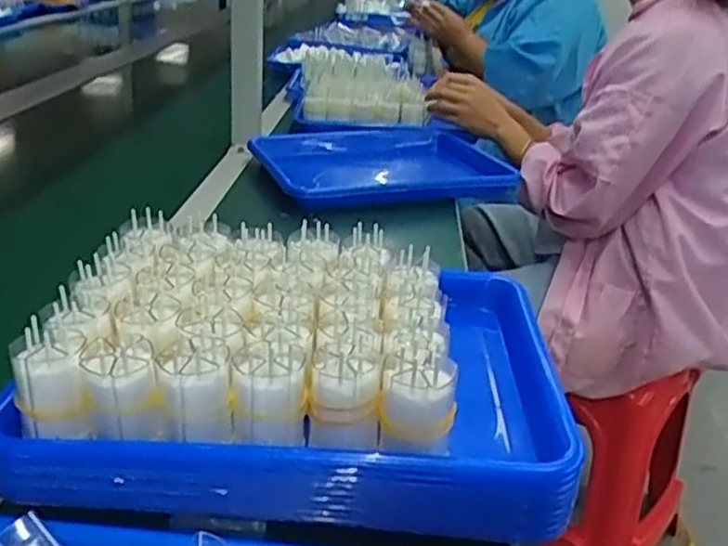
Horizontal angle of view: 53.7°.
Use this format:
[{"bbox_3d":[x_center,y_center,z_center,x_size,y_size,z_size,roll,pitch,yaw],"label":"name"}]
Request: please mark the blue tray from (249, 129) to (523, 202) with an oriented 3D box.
[{"bbox_3d":[0.022,-0.163,1.084,0.369,0.044,0.308,-7,28,-21],"label":"blue tray"}]

